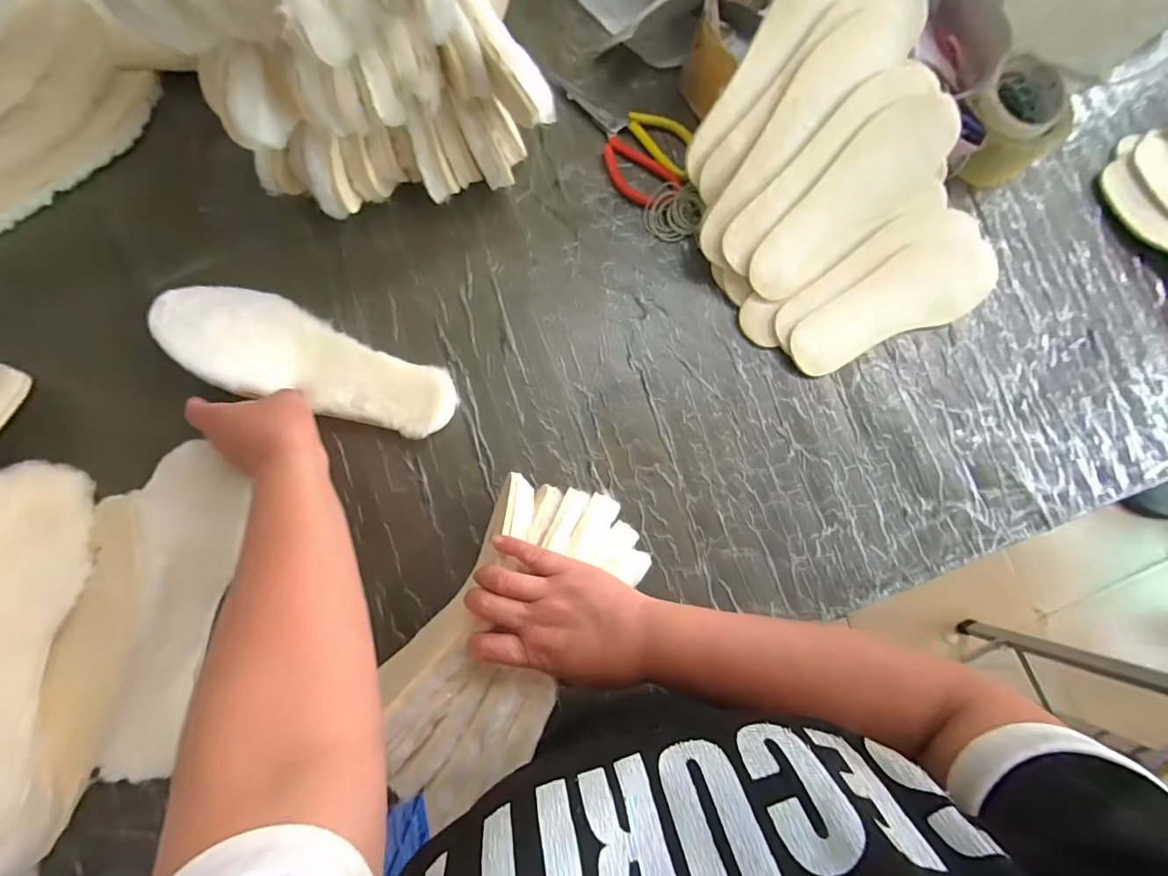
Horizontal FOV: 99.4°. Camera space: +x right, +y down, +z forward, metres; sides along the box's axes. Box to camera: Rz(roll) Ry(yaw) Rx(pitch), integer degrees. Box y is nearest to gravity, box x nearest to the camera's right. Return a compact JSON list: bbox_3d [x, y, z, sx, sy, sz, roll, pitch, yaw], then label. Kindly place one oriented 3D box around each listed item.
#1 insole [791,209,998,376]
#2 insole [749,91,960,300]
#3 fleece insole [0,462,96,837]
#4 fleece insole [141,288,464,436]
[{"bbox_3d":[0.346,-0.144,0.541,0.261,0.011,0.104,-38,99,-5],"label":"insole"},{"bbox_3d":[0.274,-0.248,0.507,0.255,0.015,0.091,-38,117,0],"label":"insole"},{"bbox_3d":[-0.433,0.149,0.373,0.074,0.014,0.269,5,66,-38],"label":"fleece insole"},{"bbox_3d":[-0.255,-0.067,0.459,0.261,0.014,0.098,26,68,-6],"label":"fleece insole"}]

